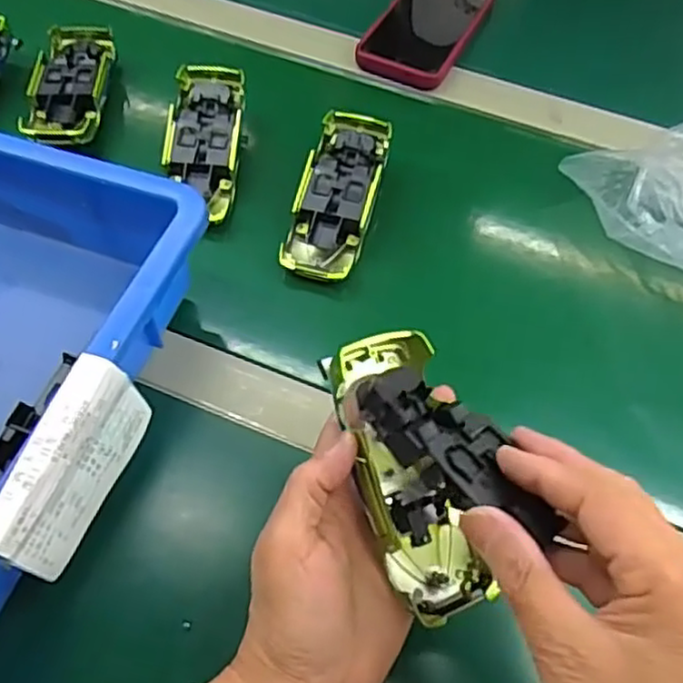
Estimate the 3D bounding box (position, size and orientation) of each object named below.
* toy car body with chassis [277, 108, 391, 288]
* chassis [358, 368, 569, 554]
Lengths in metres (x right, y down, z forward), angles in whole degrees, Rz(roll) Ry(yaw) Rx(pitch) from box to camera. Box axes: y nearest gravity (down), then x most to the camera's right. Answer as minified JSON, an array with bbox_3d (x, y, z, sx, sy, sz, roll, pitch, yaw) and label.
[{"bbox_3d":[-0.002,-0.105,0.500,0.055,0.028,0.133,14,72,5],"label":"toy car body with chassis"},{"bbox_3d":[0.051,0.048,0.294,0.099,0.022,0.044,40,61,20],"label":"chassis"}]

